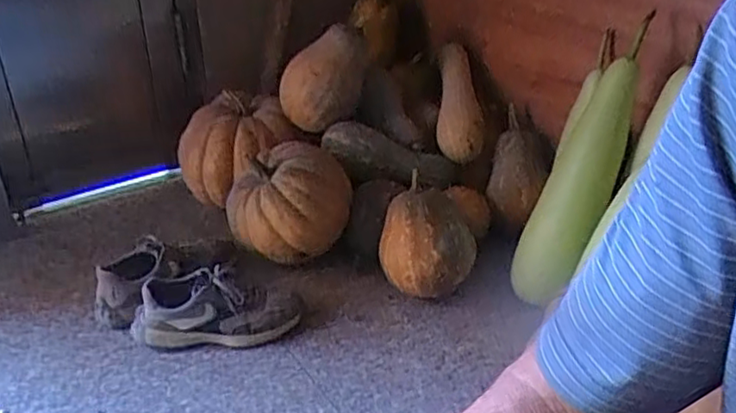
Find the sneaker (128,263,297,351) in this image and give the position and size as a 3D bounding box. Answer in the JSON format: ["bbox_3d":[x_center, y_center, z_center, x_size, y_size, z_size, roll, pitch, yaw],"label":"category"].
[{"bbox_3d":[-0.236,0.157,1.034,0.250,0.095,0.088,-4,31,-7],"label":"sneaker"}]

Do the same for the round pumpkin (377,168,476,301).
[{"bbox_3d":[0.098,0.054,1.087,0.149,0.136,0.149,1,31,0],"label":"round pumpkin"}]

